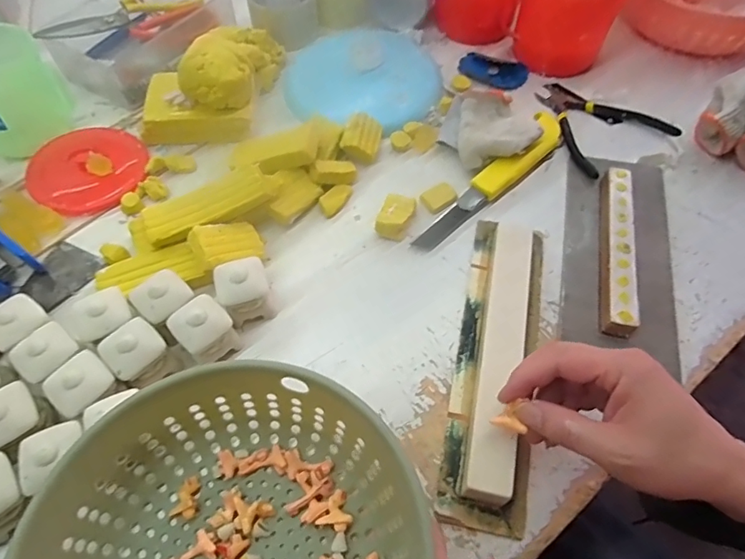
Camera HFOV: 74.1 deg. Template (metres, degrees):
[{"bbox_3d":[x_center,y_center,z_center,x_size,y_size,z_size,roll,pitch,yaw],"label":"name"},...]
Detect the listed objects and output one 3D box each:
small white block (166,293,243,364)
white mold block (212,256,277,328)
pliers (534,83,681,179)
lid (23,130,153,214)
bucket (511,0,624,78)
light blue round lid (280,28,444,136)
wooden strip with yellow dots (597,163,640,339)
[{"bbox_3d":[-0.133,0.043,0.396,0.039,0.050,0.034,-39,64,-23],"label":"small white block"},{"bbox_3d":[-0.108,0.010,0.418,0.040,0.047,0.038,-19,58,-12],"label":"white mold block"},{"bbox_3d":[0.249,-0.185,0.567,0.128,0.013,0.145,-26,60,-16],"label":"pliers"},{"bbox_3d":[-0.292,-0.117,0.508,0.113,0.027,0.108,0,56,0],"label":"lid"},{"bbox_3d":[0.229,-0.322,0.591,0.112,0.112,0.104,14,57,9],"label":"bucket"},{"bbox_3d":[-0.011,-0.248,0.602,0.187,0.019,0.171,0,56,0],"label":"light blue round lid"},{"bbox_3d":[0.222,-0.030,0.453,0.025,0.021,0.180,11,57,7],"label":"wooden strip with yellow dots"}]

